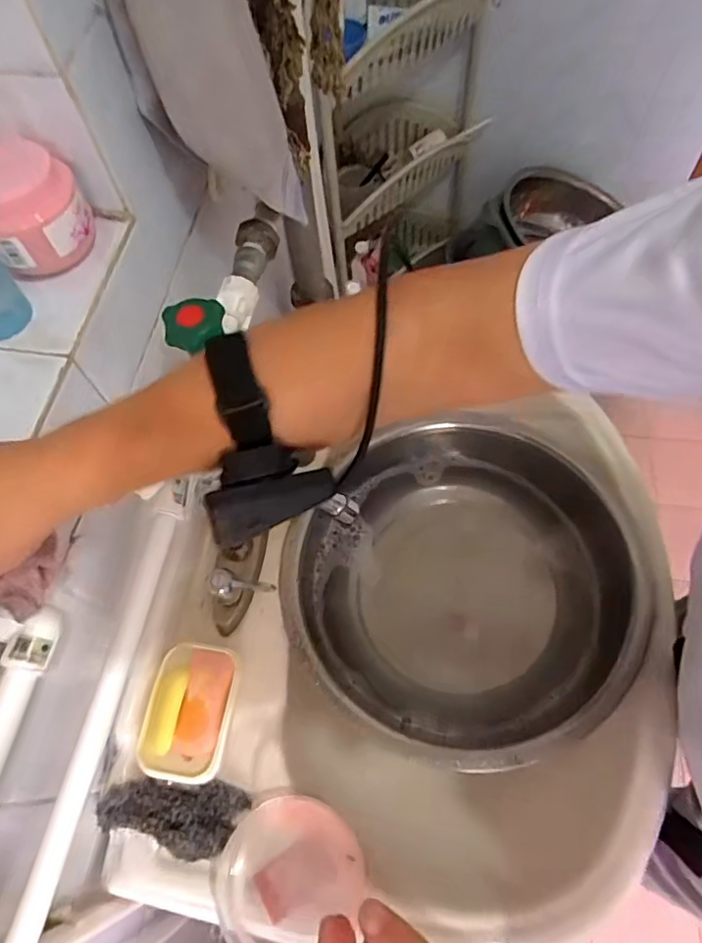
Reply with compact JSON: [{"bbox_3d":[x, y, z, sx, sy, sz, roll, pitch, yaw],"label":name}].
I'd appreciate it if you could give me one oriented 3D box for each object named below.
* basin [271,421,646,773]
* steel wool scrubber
[{"bbox_3d":[0.130,0.139,0.647,0.322,0.123,0.362,28,66,17],"label":"basin"},{"bbox_3d":[-0.157,0.305,0.497,0.124,0.027,0.057,12,61,-9],"label":"steel wool scrubber"}]

